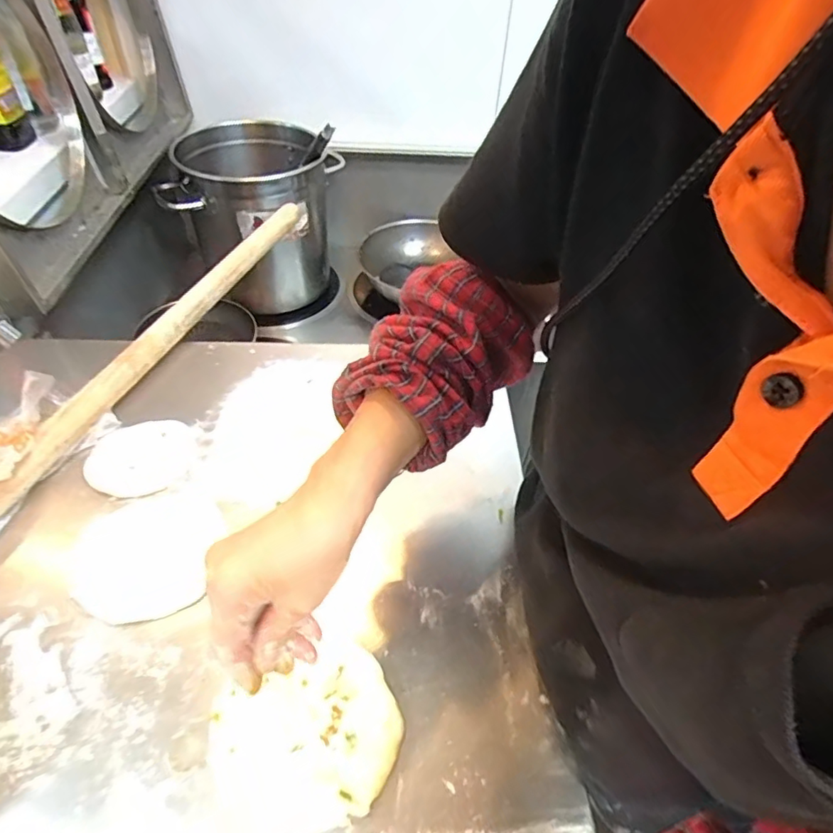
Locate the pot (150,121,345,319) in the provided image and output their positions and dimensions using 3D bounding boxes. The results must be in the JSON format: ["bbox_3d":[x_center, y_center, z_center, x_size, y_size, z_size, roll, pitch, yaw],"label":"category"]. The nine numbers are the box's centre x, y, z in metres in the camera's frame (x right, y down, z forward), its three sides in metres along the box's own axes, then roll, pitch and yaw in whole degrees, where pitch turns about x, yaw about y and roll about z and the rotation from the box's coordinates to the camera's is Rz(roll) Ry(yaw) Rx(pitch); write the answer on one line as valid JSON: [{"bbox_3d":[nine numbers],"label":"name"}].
[{"bbox_3d":[-0.338,-0.427,1.185,0.287,0.333,0.314,2,47,-2],"label":"pot"}]

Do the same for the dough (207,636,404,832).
[{"bbox_3d":[-0.077,0.229,0.385,0.127,0.015,0.107,-17,50,-20],"label":"dough"}]

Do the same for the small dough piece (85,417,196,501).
[{"bbox_3d":[-0.277,0.041,0.541,0.101,0.022,0.083,-12,49,-14],"label":"small dough piece"}]

